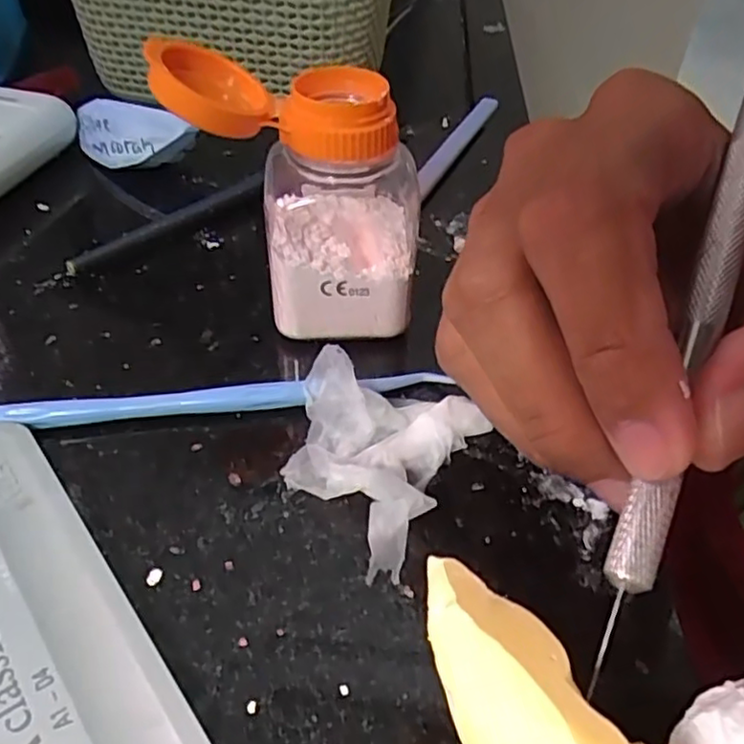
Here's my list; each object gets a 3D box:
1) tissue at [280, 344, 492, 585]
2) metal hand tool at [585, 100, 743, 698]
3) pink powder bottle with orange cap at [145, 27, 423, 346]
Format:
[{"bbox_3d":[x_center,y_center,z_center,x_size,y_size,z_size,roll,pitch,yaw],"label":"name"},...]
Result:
[{"bbox_3d":[-0.001,0.017,0.164,0.046,0.016,0.053,24,48,20],"label":"tissue"},{"bbox_3d":[0.060,-0.010,0.121,0.007,0.007,0.129,19,74,15],"label":"metal hand tool"},{"bbox_3d":[-0.020,-0.046,0.183,0.064,0.074,0.031,1,44,-3],"label":"pink powder bottle with orange cap"}]

